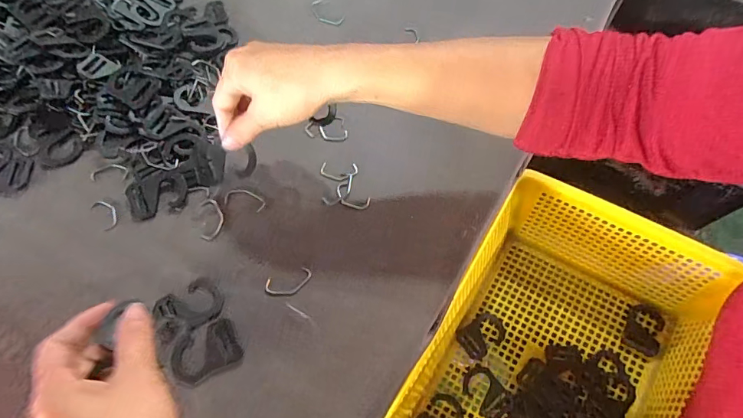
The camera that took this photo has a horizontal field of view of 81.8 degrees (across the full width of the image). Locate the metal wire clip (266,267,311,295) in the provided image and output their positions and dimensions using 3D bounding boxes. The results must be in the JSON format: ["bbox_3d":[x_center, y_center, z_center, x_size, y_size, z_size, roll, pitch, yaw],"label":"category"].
[{"bbox_3d":[-0.067,0.059,0.346,0.038,0.004,0.018,-15,64,-11],"label":"metal wire clip"}]

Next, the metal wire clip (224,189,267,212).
[{"bbox_3d":[-0.112,-0.009,0.381,0.036,0.004,0.017,14,62,4],"label":"metal wire clip"}]

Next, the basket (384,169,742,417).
[{"bbox_3d":[0.168,0.149,0.391,0.209,0.110,0.302,30,66,12],"label":"basket"}]

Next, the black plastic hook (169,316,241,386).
[{"bbox_3d":[-0.125,0.104,0.316,0.049,0.010,0.038,-24,66,-15],"label":"black plastic hook"}]

